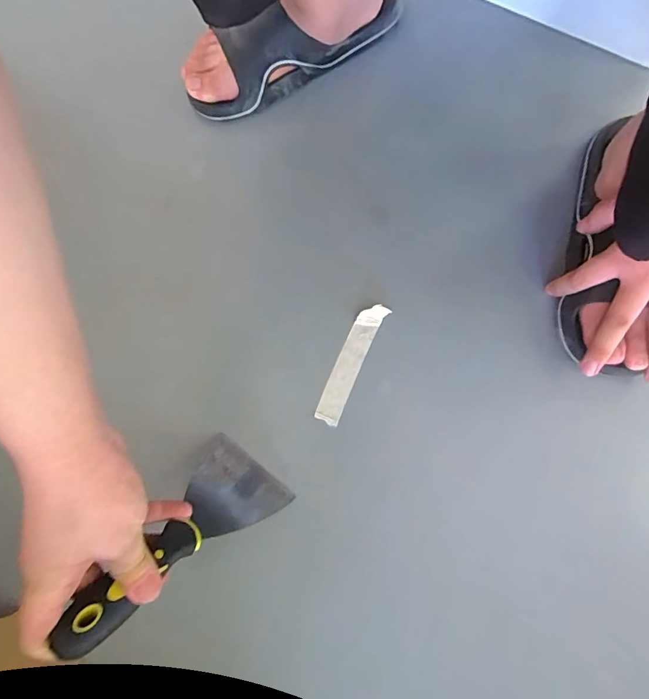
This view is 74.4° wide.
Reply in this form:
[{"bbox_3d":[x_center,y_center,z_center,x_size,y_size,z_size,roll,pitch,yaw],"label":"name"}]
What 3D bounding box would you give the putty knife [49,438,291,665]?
[{"bbox_3d":[-0.110,0.148,0.339,0.088,0.202,0.018,38,118,9],"label":"putty knife"}]

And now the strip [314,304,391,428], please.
[{"bbox_3d":[0.027,0.012,0.442,0.028,0.012,0.131,24,78,6],"label":"strip"}]

